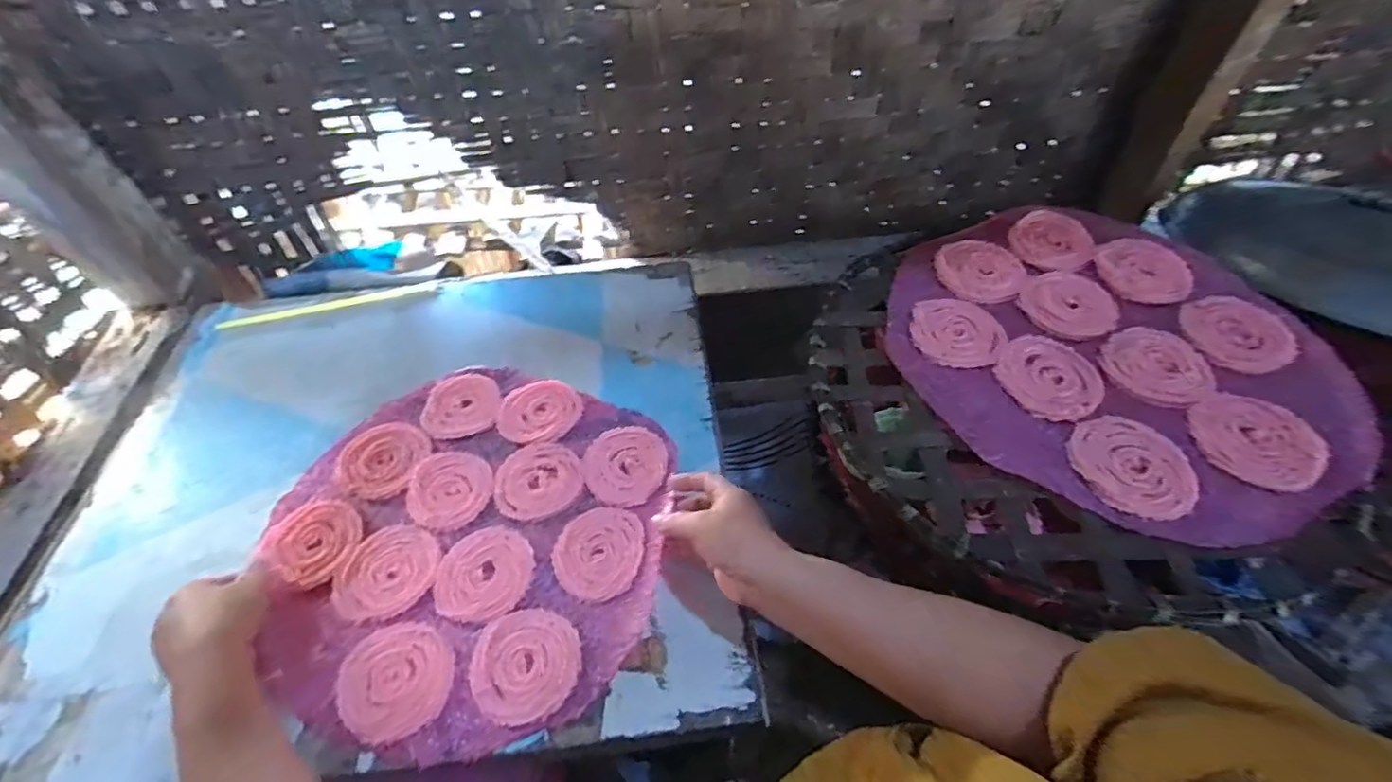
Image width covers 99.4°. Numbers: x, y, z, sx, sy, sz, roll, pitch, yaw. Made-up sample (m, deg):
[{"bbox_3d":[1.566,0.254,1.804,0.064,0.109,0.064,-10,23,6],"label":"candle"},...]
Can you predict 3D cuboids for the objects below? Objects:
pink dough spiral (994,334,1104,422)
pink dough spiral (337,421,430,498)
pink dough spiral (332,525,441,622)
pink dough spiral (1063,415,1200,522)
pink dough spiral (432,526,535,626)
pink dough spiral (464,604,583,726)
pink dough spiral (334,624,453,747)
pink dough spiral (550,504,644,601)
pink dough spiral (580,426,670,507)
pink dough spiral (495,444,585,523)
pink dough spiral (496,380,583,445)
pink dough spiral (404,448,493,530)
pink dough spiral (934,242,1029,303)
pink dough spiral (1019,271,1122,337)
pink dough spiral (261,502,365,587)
[{"bbox_3d":[0.275,-0.011,0.462,0.064,0.014,0.079,-22,54,-15],"label":"pink dough spiral"},{"bbox_3d":[-0.301,0.063,0.565,0.084,0.004,0.079,-1,51,1],"label":"pink dough spiral"},{"bbox_3d":[-0.257,0.149,0.489,0.080,0.004,0.078,-5,51,-2],"label":"pink dough spiral"},{"bbox_3d":[0.305,0.052,0.411,0.071,0.013,0.079,-28,55,-20],"label":"pink dough spiral"},{"bbox_3d":[-0.175,0.150,0.486,0.078,0.004,0.078,-8,51,-4],"label":"pink dough spiral"},{"bbox_3d":[-0.128,0.201,0.439,0.085,0.005,0.076,27,57,22],"label":"pink dough spiral"},{"bbox_3d":[-0.222,0.213,0.437,0.083,0.005,0.075,32,59,25],"label":"pink dough spiral"},{"bbox_3d":[-0.080,0.134,0.494,0.076,0.012,0.075,-27,55,-19],"label":"pink dough spiral"},{"bbox_3d":[-0.065,0.067,0.543,0.075,0.008,0.082,-21,53,-15],"label":"pink dough spiral"},{"bbox_3d":[-0.144,0.080,0.539,0.078,0.004,0.078,-1,51,1],"label":"pink dough spiral"},{"bbox_3d":[-0.156,0.020,0.587,0.082,0.009,0.073,-6,51,-3],"label":"pink dough spiral"},{"bbox_3d":[-0.226,0.089,0.541,0.080,0.007,0.073,-1,51,1],"label":"pink dough spiral"},{"bbox_3d":[0.259,-0.110,0.539,0.065,0.016,0.077,-32,57,-22],"label":"pink dough spiral"},{"bbox_3d":[0.316,-0.076,0.503,0.070,0.016,0.079,10,52,10],"label":"pink dough spiral"},{"bbox_3d":[-0.333,0.126,0.510,0.076,0.007,0.071,16,53,15],"label":"pink dough spiral"}]

